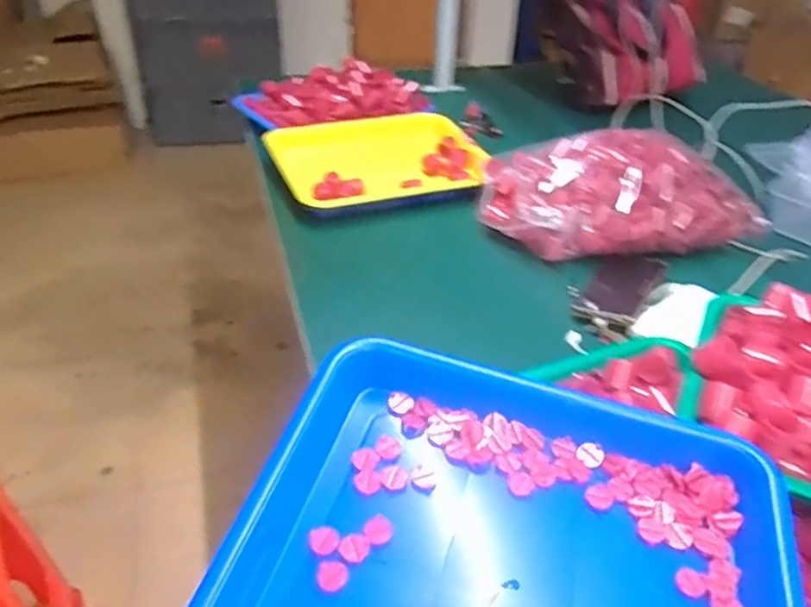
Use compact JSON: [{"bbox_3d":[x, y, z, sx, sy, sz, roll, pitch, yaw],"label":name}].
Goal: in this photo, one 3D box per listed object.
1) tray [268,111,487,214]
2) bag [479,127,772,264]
[{"bbox_3d":[-0.040,-0.234,1.098,0.336,0.039,0.266,-9,37,-15],"label":"tray"},{"bbox_3d":[0.296,-0.162,0.949,0.359,0.112,0.178,-1,35,-5],"label":"bag"}]

